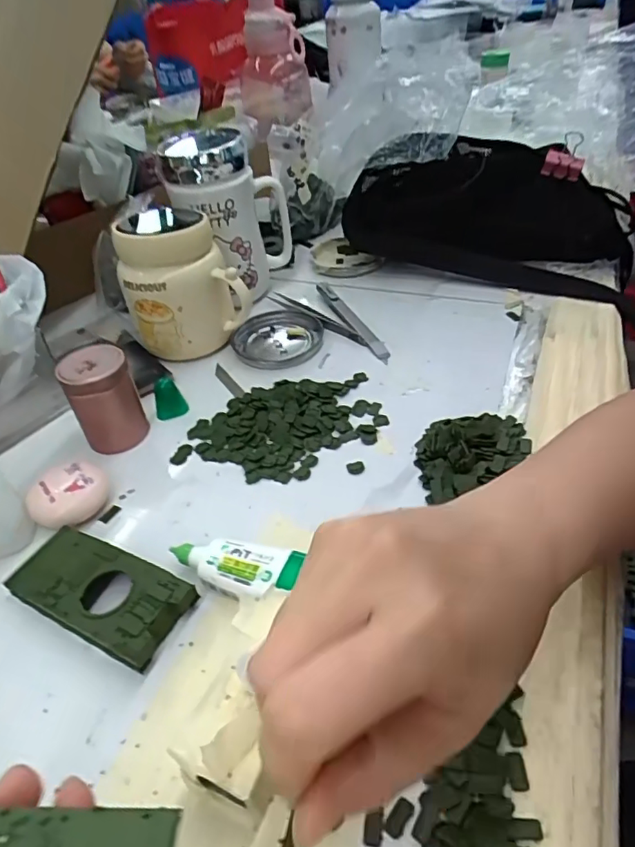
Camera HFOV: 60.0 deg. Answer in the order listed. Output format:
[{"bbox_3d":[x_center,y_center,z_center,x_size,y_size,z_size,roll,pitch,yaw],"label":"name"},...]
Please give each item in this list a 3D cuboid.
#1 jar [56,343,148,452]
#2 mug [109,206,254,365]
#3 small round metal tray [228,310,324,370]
[{"bbox_3d":[-0.148,-0.018,0.382,0.043,0.065,0.035,-22,44,-17],"label":"jar"},{"bbox_3d":[-0.110,-0.123,0.463,0.096,0.112,0.091,-10,41,-5],"label":"mug"},{"bbox_3d":[-0.036,-0.074,0.483,0.077,0.010,0.080,-3,41,3],"label":"small round metal tray"}]

